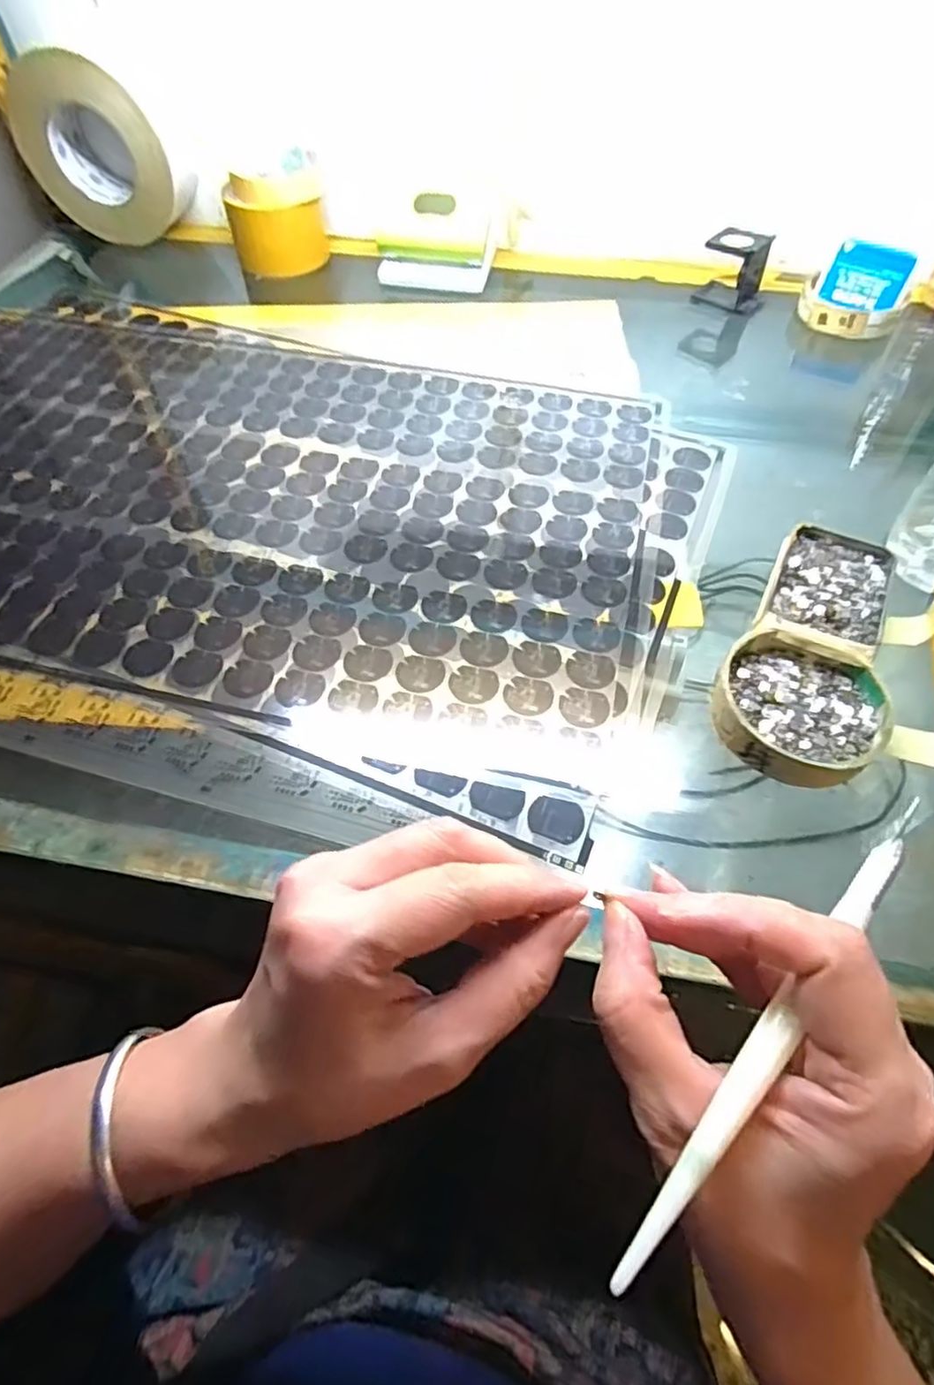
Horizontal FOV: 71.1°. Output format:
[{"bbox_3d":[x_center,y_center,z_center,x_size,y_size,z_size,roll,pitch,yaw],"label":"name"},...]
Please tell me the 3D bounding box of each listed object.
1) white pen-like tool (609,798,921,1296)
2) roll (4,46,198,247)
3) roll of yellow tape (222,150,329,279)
[{"bbox_3d":[0.085,0.085,0.173,0.008,0.004,0.151,37,71,22],"label":"white pen-like tool"},{"bbox_3d":[-0.333,-0.491,0.611,0.138,0.149,0.069,8,56,6],"label":"roll"},{"bbox_3d":[-0.173,-0.440,0.600,0.088,0.068,0.076,-9,56,-6],"label":"roll of yellow tape"}]

